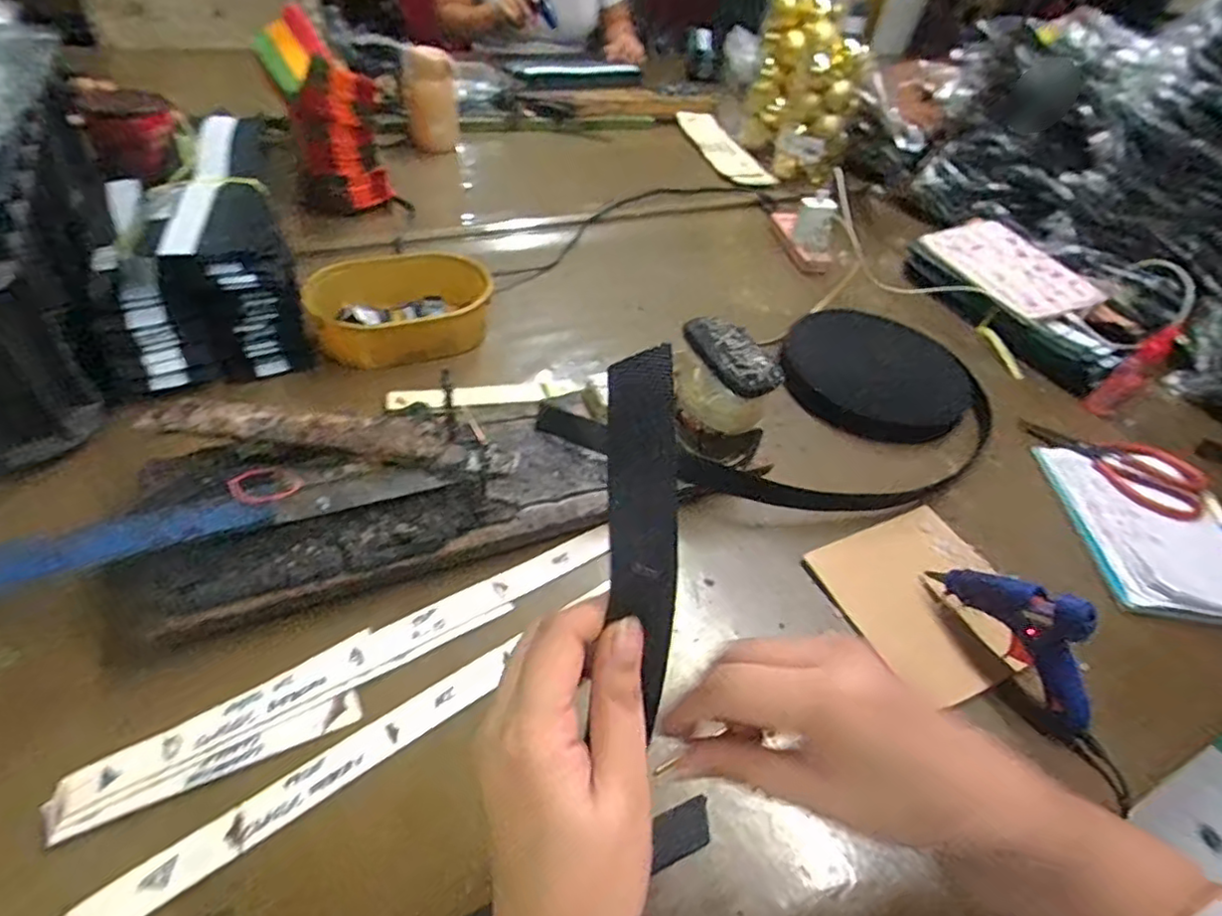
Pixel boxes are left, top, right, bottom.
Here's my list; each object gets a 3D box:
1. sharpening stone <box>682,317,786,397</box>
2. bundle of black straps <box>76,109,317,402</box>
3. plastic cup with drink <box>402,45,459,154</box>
[{"bbox_3d":[0.106,-0.091,0.555,0.045,0.024,0.097,-16,50,-24],"label":"sharpening stone"},{"bbox_3d":[-0.431,-0.210,0.658,0.177,0.147,0.283,-13,49,-22],"label":"bundle of black straps"},{"bbox_3d":[-0.294,-0.586,1.041,0.081,0.143,0.065,-6,46,-15],"label":"plastic cup with drink"}]

